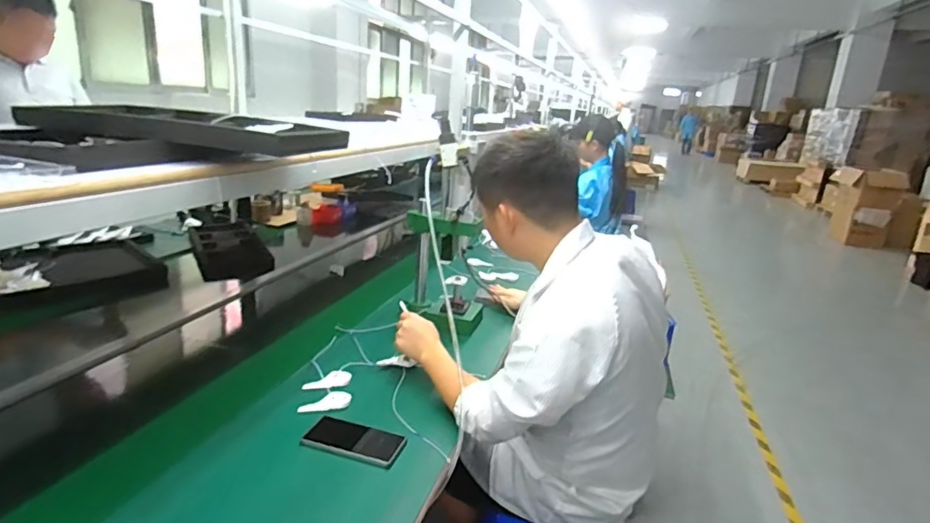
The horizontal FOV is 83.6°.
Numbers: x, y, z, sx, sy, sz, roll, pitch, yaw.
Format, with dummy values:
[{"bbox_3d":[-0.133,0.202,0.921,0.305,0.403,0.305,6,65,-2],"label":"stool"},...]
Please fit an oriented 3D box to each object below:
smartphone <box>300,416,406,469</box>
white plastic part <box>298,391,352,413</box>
[{"bbox_3d":[-0.188,0.308,0.895,0.166,0.009,0.092,10,18,14],"label":"smartphone"},{"bbox_3d":[-0.264,0.263,0.982,0.095,0.018,0.034,-1,19,-21],"label":"white plastic part"}]

